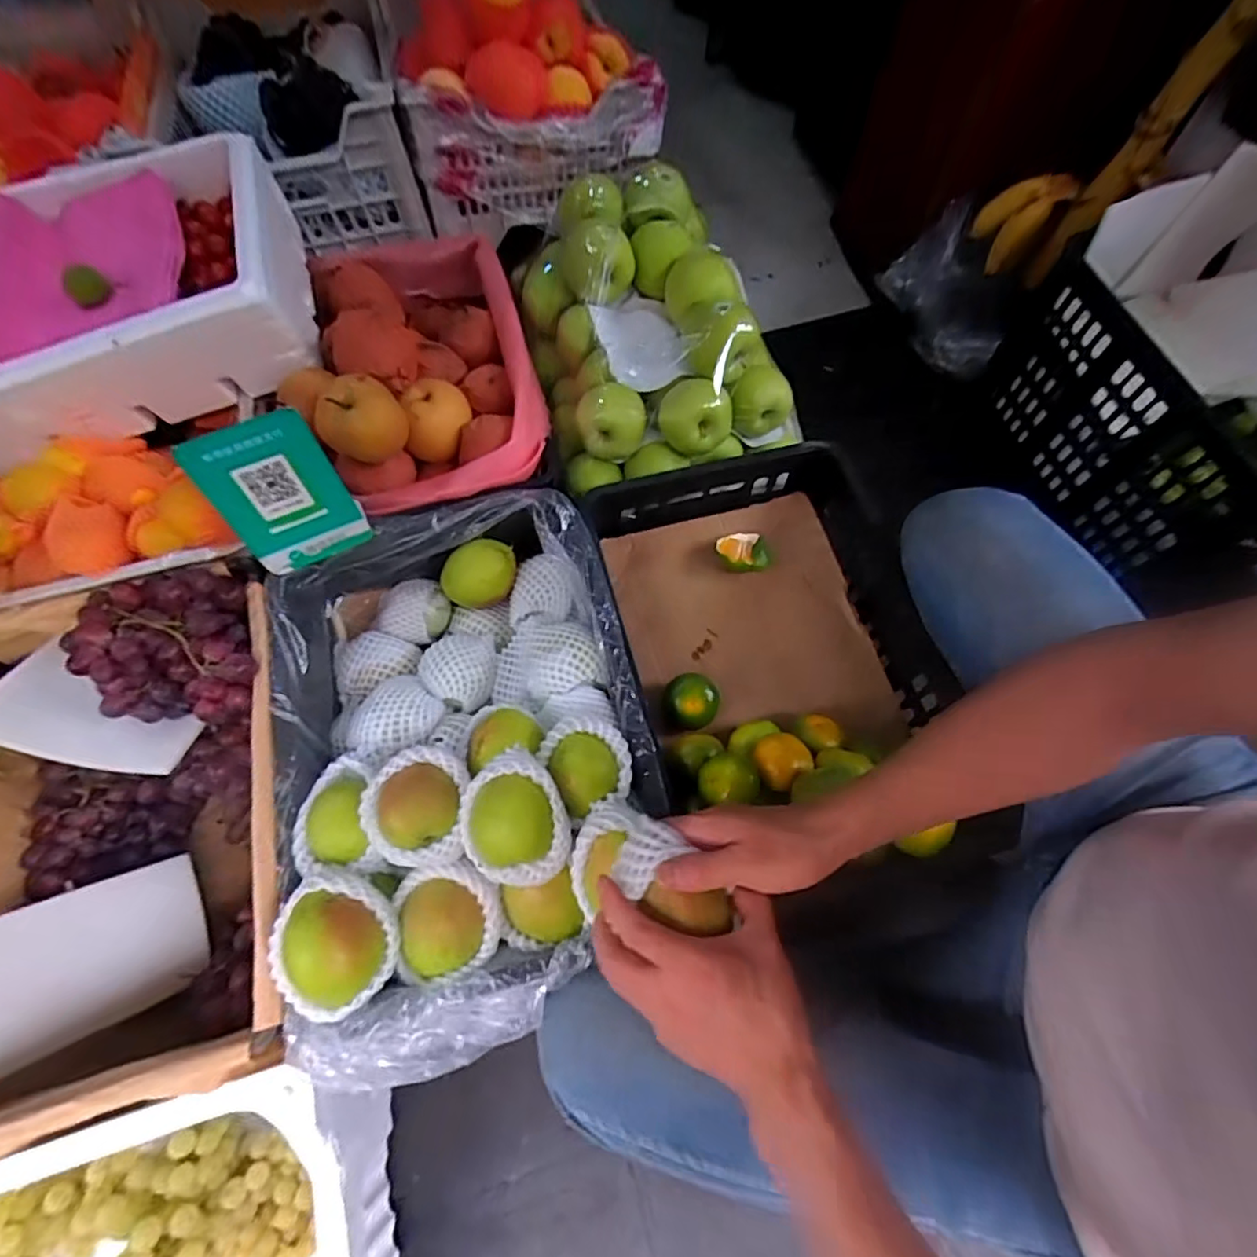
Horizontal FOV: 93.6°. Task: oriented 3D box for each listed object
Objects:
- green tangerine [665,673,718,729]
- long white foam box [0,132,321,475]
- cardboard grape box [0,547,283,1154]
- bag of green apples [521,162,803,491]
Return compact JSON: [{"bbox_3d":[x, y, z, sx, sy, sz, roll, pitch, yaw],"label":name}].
[{"bbox_3d":[0.068,0.083,0.656,0.058,0.049,0.054,0,64,0],"label":"green tangerine"},{"bbox_3d":[-0.623,-0.400,0.713,0.428,0.137,0.288,-18,66,-9],"label":"long white foam box"},{"bbox_3d":[-0.504,0.210,0.627,0.353,0.267,0.481,-15,65,-8],"label":"cardboard grape box"},{"bbox_3d":[0.022,-0.406,0.792,0.318,0.155,0.408,-18,66,-9],"label":"bag of green apples"}]

